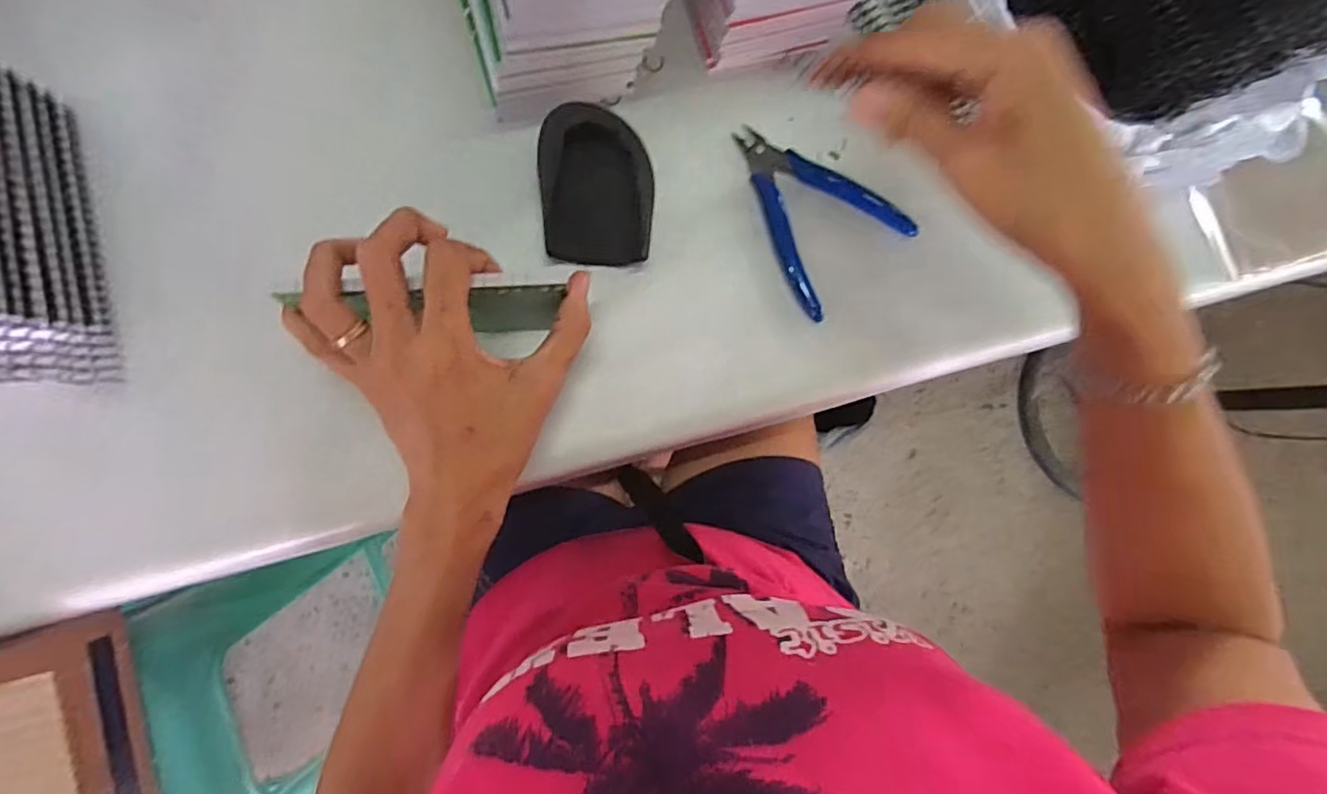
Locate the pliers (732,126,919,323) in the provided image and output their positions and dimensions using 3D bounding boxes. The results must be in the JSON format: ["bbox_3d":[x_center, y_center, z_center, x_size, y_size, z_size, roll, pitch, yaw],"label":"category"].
[{"bbox_3d":[0.105,-0.120,0.404,0.089,0.018,0.121,-22,89,-8],"label":"pliers"}]

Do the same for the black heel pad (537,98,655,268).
[{"bbox_3d":[-0.038,-0.119,0.370,0.062,0.038,0.087,-1,86,-7],"label":"black heel pad"}]

